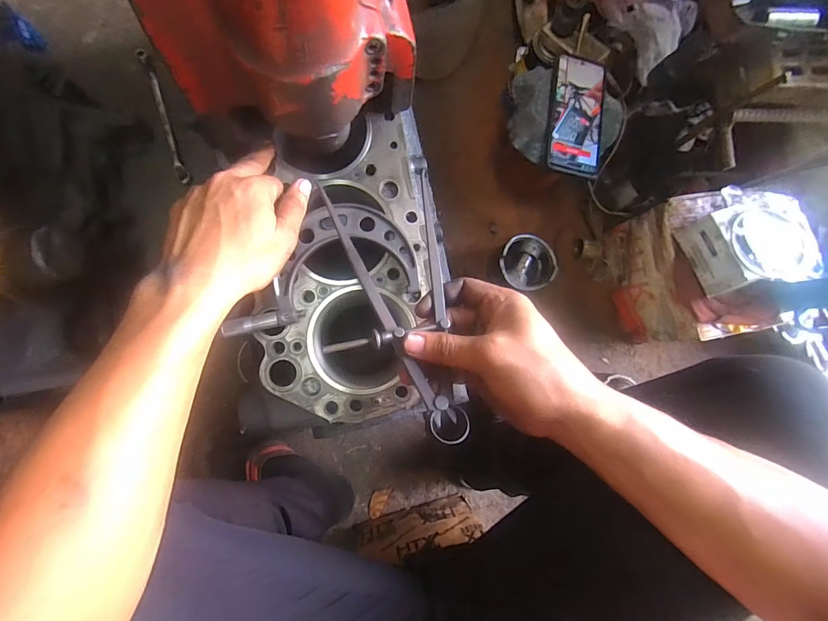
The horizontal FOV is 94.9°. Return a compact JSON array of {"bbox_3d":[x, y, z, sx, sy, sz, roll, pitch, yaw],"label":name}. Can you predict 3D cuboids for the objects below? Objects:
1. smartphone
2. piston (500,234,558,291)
[{"bbox_3d":[0.226,-0.266,0.522,0.078,0.009,0.163,7,85,-7],"label":"smartphone"},{"bbox_3d":[0.188,-0.079,0.672,0.091,0.076,0.090,1,86,-7],"label":"piston"}]

